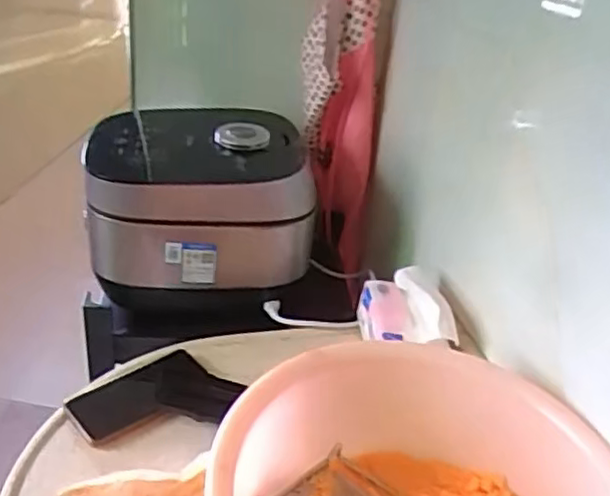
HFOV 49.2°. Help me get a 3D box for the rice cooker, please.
[{"bbox_3d":[-0.145,-0.061,0.961,0.299,0.227,0.237,6,32,-1],"label":"rice cooker"}]

